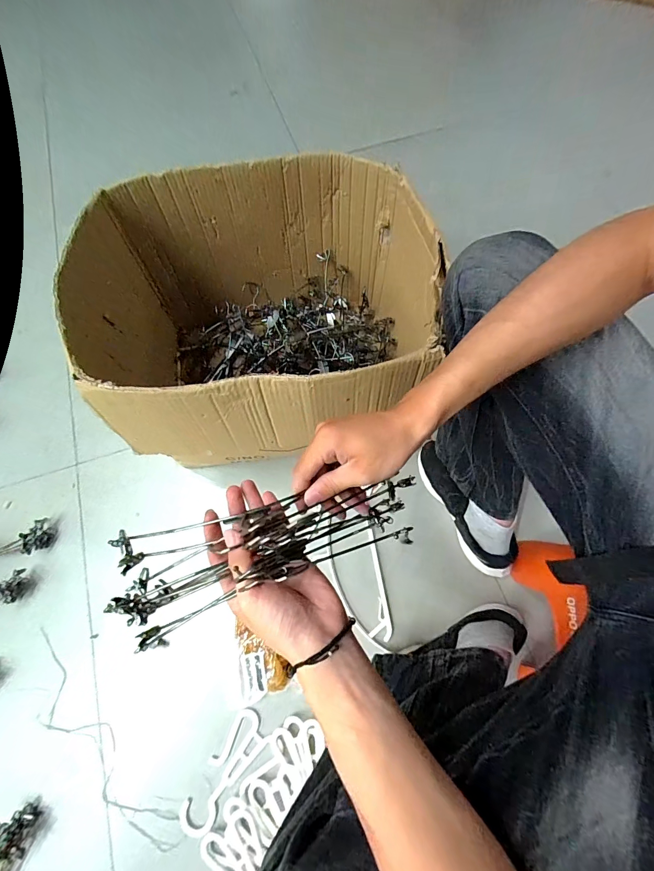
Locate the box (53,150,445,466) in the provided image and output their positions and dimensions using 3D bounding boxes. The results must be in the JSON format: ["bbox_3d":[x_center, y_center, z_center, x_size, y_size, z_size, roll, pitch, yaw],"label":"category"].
[{"bbox_3d":[-0.107,-0.198,0.717,0.594,0.380,0.471,-10,70,-2],"label":"box"}]

